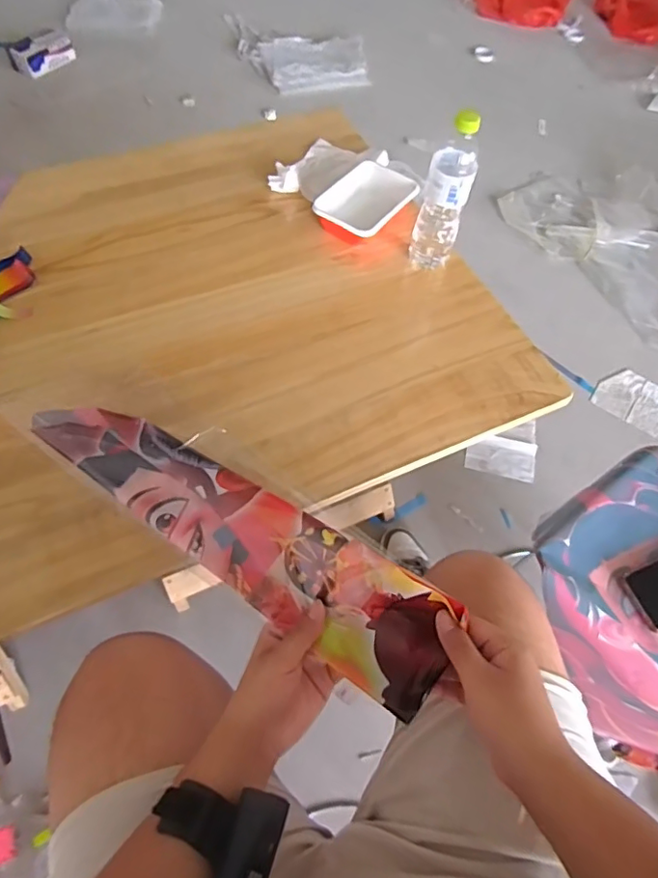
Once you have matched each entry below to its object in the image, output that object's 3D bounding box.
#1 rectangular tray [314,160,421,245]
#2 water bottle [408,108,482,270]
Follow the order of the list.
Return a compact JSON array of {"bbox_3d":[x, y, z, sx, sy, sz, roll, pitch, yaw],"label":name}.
[{"bbox_3d":[0.062,-0.391,0.899,0.114,0.031,0.163,35,64,16],"label":"rectangular tray"},{"bbox_3d":[0.163,-0.339,0.780,0.066,0.219,0.056,11,60,4],"label":"water bottle"}]

